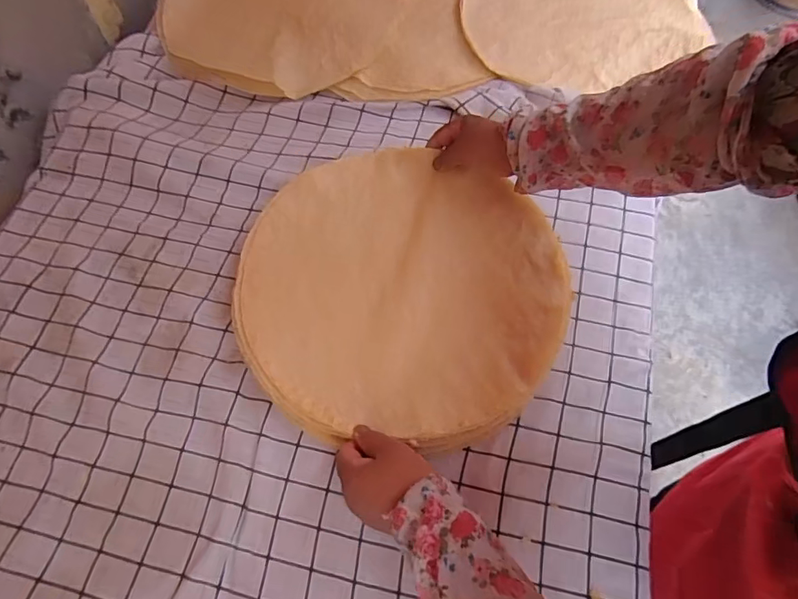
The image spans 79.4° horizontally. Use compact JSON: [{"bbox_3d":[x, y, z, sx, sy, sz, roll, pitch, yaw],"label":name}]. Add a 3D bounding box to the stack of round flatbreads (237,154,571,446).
[{"bbox_3d":[-0.003,-0.010,0.538,0.347,0.035,0.337,25,67,14],"label":"stack of round flatbreads"}]

